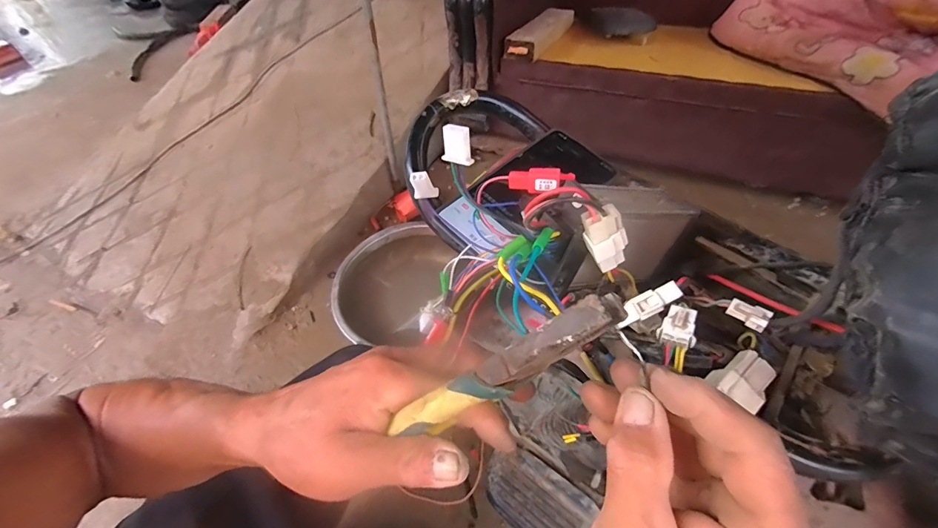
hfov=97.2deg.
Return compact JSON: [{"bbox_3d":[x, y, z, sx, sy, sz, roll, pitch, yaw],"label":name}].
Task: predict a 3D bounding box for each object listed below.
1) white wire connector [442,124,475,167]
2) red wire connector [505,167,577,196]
[{"bbox_3d":[-0.006,-0.066,0.231,0.017,0.021,0.008,14,50,16],"label":"white wire connector"},{"bbox_3d":[0.041,-0.048,0.239,0.037,0.013,0.009,6,49,10],"label":"red wire connector"}]

